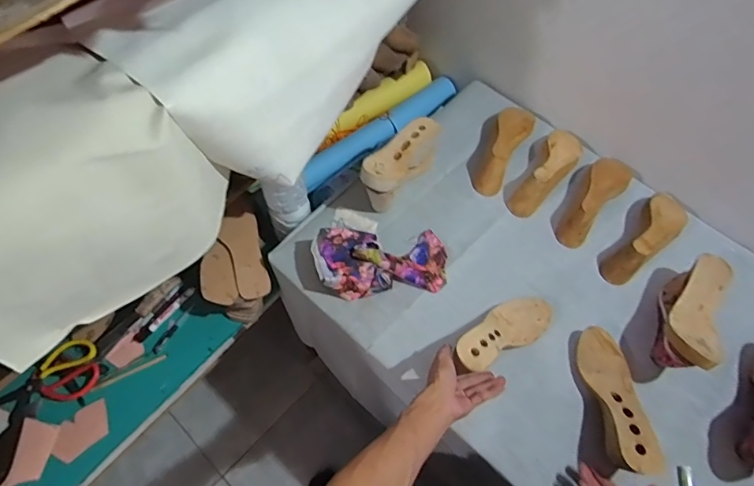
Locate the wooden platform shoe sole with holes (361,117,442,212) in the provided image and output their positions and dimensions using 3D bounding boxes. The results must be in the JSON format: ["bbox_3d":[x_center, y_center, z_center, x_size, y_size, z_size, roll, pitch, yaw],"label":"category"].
[{"bbox_3d":[0.048,-0.165,0.925,0.080,0.111,0.230,35,66,16],"label":"wooden platform shoe sole with holes"}]

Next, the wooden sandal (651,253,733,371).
[{"bbox_3d":[0.548,0.124,0.807,0.072,0.130,0.237,28,64,13],"label":"wooden sandal"}]

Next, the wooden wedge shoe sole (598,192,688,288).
[{"bbox_3d":[0.536,-0.017,0.918,0.235,0.078,0.082,-39,69,-20],"label":"wooden wedge shoe sole"}]

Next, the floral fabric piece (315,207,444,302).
[{"bbox_3d":[0.011,0.025,0.873,0.244,0.088,0.184,13,62,5],"label":"floral fabric piece"}]

